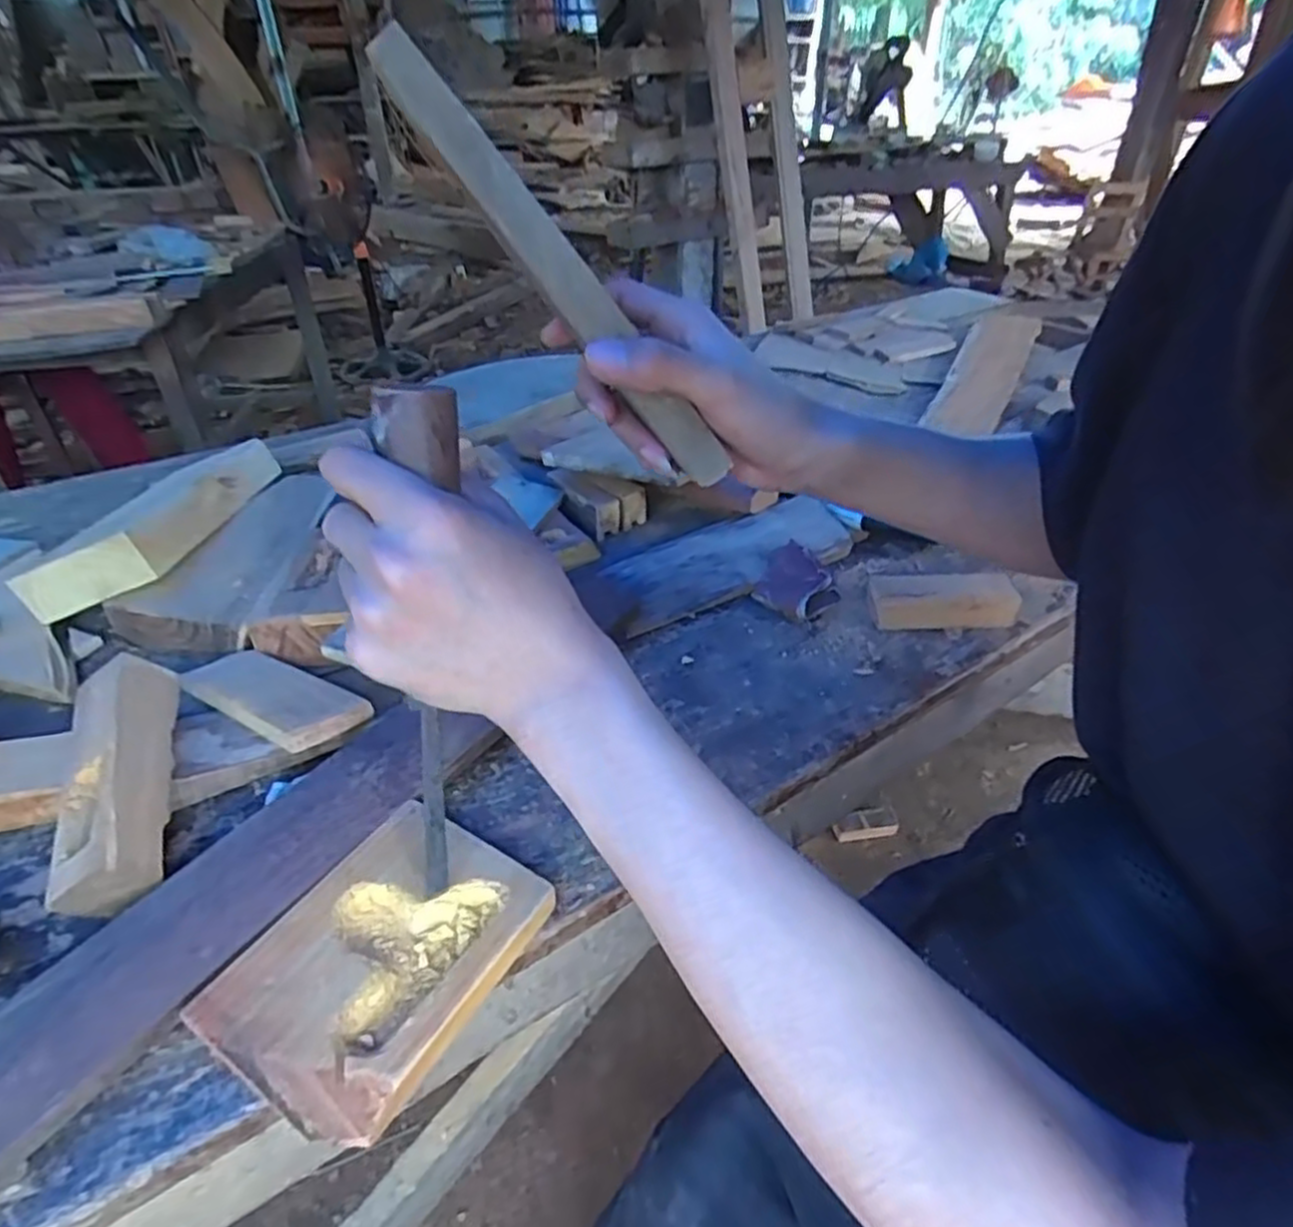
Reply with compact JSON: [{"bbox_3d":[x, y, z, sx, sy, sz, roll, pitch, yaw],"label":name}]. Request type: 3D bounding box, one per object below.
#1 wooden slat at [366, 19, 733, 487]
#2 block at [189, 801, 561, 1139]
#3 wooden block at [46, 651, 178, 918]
[{"bbox_3d":[-0.032,-0.145,0.333,0.023,0.218,0.022,-31,31,21],"label":"wooden slat"},{"bbox_3d":[-0.130,0.169,0.371,0.110,0.021,0.141,19,39,26],"label":"block"},{"bbox_3d":[-0.303,0.096,0.427,0.046,0.043,0.150,-39,50,15],"label":"wooden block"}]

